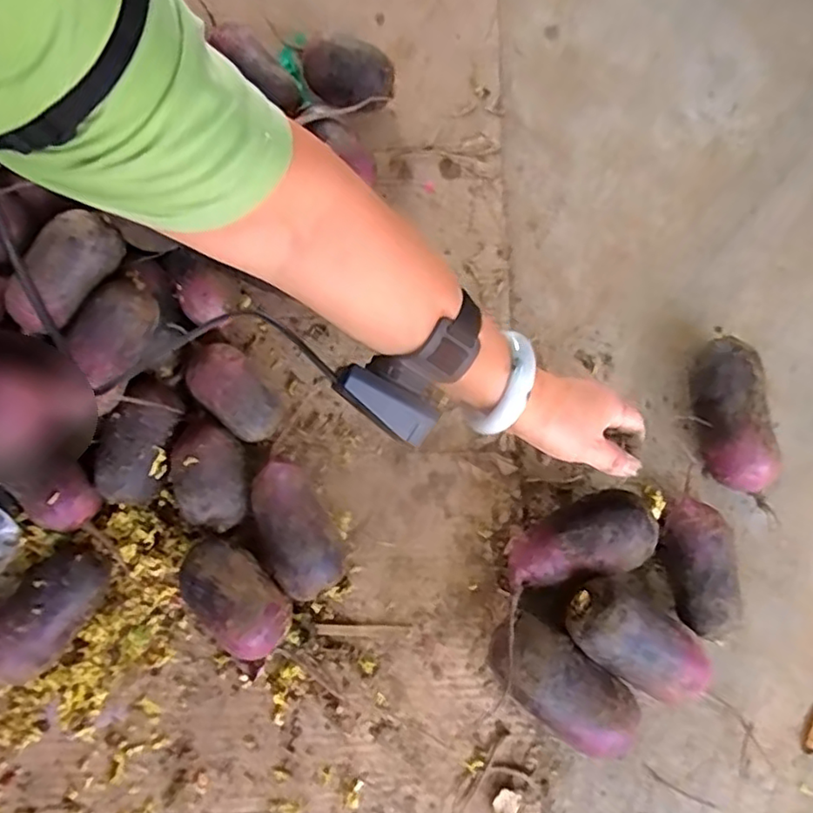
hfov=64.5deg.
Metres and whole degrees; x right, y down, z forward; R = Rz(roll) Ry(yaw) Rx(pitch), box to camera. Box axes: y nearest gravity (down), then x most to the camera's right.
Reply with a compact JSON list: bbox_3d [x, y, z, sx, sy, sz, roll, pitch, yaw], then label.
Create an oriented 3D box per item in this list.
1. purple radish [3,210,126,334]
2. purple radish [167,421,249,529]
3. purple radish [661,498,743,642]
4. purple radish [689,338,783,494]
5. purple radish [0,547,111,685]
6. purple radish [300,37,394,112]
[{"bbox_3d":[-0.264,-0.102,0.491,0.042,0.039,0.099,36,79,7],"label":"purple radish"},{"bbox_3d":[-0.161,0.056,0.534,0.058,0.056,0.089,-11,77,-4],"label":"purple radish"},{"bbox_3d":[0.244,0.135,0.540,0.046,0.049,0.109,-5,77,-2],"label":"purple radish"},{"bbox_3d":[0.279,0.008,0.565,0.054,0.060,0.135,-2,77,-2],"label":"purple radish"},{"bbox_3d":[-0.284,0.163,0.509,0.059,0.053,0.110,32,78,6],"label":"purple radish"},{"bbox_3d":[-0.057,-0.316,0.629,0.088,0.053,0.055,11,77,1],"label":"purple radish"}]

